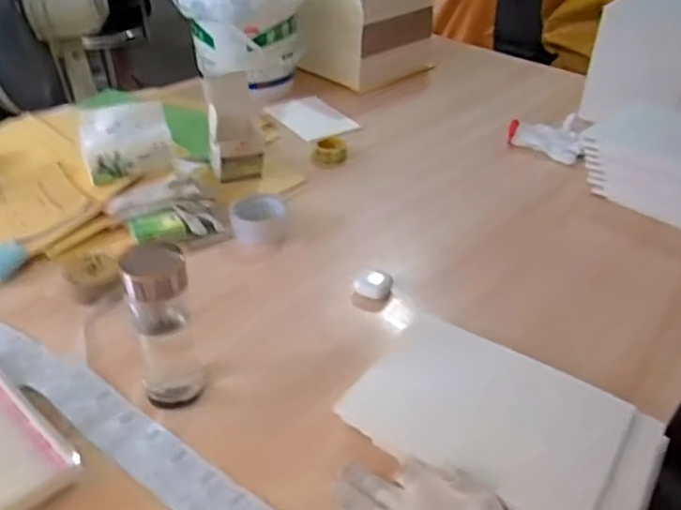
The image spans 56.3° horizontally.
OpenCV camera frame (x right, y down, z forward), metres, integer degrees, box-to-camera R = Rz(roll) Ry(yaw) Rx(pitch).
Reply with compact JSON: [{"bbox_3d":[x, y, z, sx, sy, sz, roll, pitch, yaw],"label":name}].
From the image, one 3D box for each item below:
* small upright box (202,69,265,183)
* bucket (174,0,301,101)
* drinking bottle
[{"bbox_3d":[-0.183,-0.214,1.097,0.095,0.167,0.097,-7,37,-12],"label":"small upright box"},{"bbox_3d":[-0.218,-0.506,1.407,0.215,0.259,0.215,1,36,-1],"label":"bucket"},{"bbox_3d":[-0.185,0.075,0.670,0.065,0.187,0.052,-16,40,-23],"label":"drinking bottle"}]

